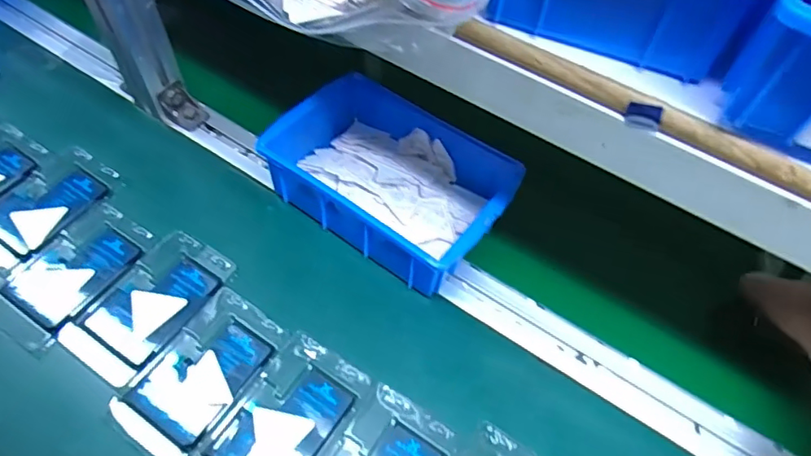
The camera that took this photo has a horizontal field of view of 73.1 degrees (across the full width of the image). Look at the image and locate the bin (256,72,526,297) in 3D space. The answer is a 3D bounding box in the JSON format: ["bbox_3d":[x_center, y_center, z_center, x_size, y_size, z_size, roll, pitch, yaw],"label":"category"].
[{"bbox_3d":[-0.012,-0.043,0.494,0.202,0.066,0.139,34,61,17],"label":"bin"}]

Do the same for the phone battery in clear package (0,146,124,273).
[{"bbox_3d":[-0.324,-0.020,0.486,0.070,0.015,0.122,30,59,16],"label":"phone battery in clear package"}]

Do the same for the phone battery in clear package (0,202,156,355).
[{"bbox_3d":[-0.278,0.035,0.454,0.073,0.011,0.123,29,58,15],"label":"phone battery in clear package"}]

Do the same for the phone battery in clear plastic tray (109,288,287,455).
[{"bbox_3d":[-0.153,0.108,0.411,0.072,0.006,0.122,31,59,16],"label":"phone battery in clear plastic tray"}]

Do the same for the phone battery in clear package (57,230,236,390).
[{"bbox_3d":[-0.206,0.062,0.447,0.076,0.009,0.126,30,59,16],"label":"phone battery in clear package"}]

